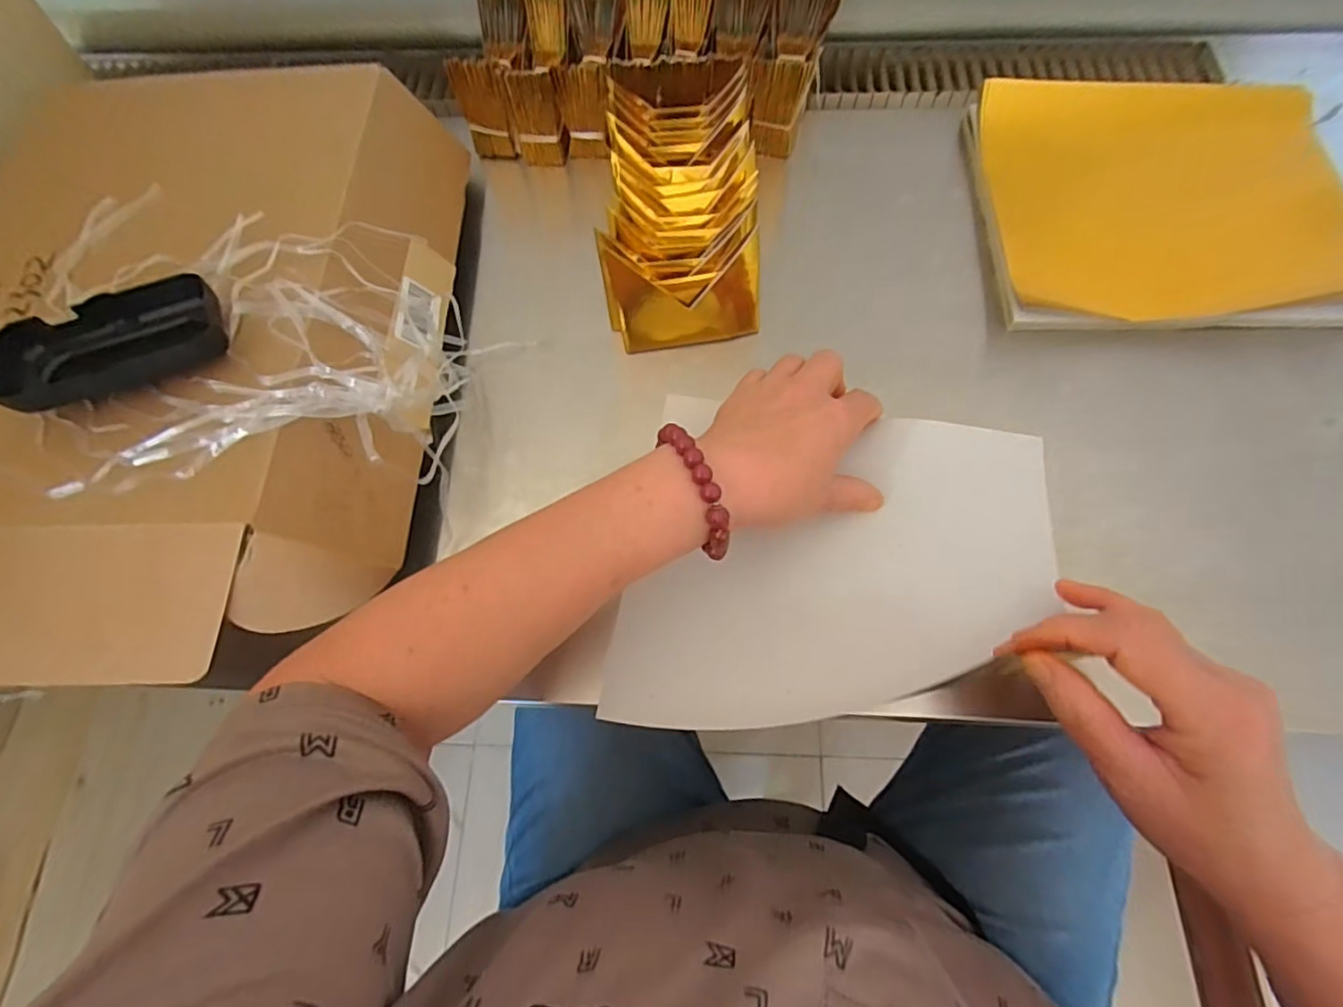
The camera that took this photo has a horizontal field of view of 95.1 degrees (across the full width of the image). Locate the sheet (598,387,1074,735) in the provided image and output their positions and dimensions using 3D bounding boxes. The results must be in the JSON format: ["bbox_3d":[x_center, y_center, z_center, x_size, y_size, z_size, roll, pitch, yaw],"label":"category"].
[{"bbox_3d":[0.097,0.034,0.363,0.241,0.038,0.208,8,68,6],"label":"sheet"}]

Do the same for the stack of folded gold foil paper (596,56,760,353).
[{"bbox_3d":[0.008,-0.218,0.450,0.110,0.075,0.200,-1,68,3],"label":"stack of folded gold foil paper"}]

